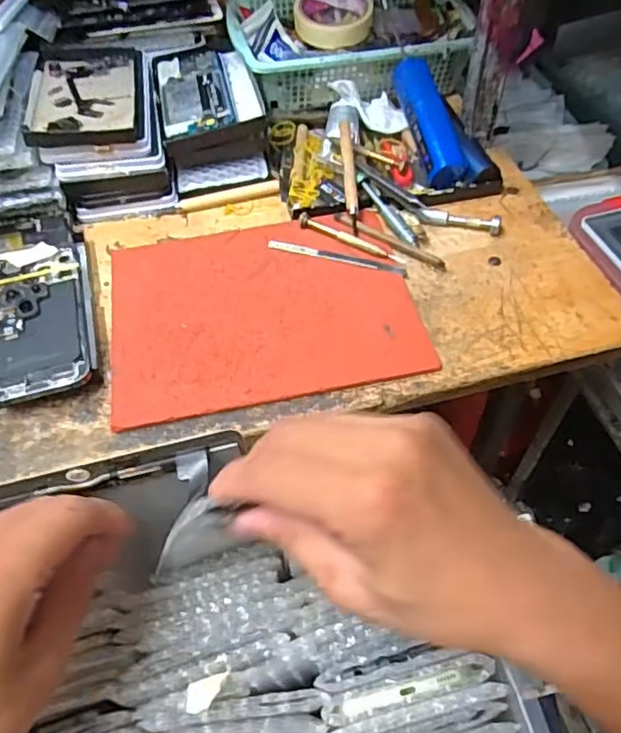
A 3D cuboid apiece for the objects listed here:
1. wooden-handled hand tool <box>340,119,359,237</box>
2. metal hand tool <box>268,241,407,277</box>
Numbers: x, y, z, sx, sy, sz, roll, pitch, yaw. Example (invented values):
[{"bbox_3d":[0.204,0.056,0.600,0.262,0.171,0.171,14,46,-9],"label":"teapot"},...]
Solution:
[{"bbox_3d":[0.038,-0.183,0.571,0.012,0.012,0.124,-3,76,-3],"label":"wooden-handled hand tool"},{"bbox_3d":[0.023,-0.100,0.540,0.128,0.004,0.011,12,55,12],"label":"metal hand tool"}]

